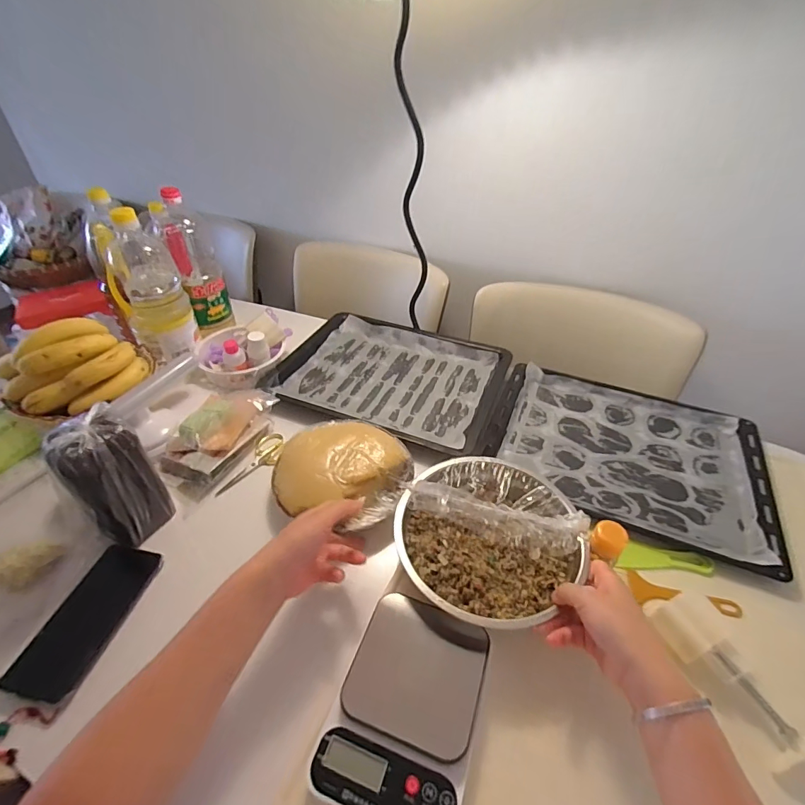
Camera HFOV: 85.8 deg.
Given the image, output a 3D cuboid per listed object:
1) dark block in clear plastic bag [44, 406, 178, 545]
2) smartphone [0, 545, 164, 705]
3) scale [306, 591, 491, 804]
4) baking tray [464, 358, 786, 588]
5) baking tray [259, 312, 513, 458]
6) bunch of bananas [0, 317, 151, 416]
[{"bbox_3d":[-0.354,0.097,0.535,0.061,0.173,0.083,14,43,15],"label":"dark block in clear plastic bag"},{"bbox_3d":[-0.353,0.239,0.489,0.082,0.010,0.161,9,42,10],"label":"smartphone"},{"bbox_3d":[0.006,0.290,0.416,0.130,0.037,0.180,15,44,16],"label":"scale"},{"bbox_3d":[0.347,0.069,0.692,0.399,0.027,0.304,18,45,19],"label":"baking tray"},{"bbox_3d":[-0.020,-0.049,0.813,0.396,0.033,0.309,15,44,15],"label":"baking tray"},{"bbox_3d":[-0.526,-0.063,0.676,0.149,0.099,0.169,25,45,26],"label":"bunch of bananas"}]

